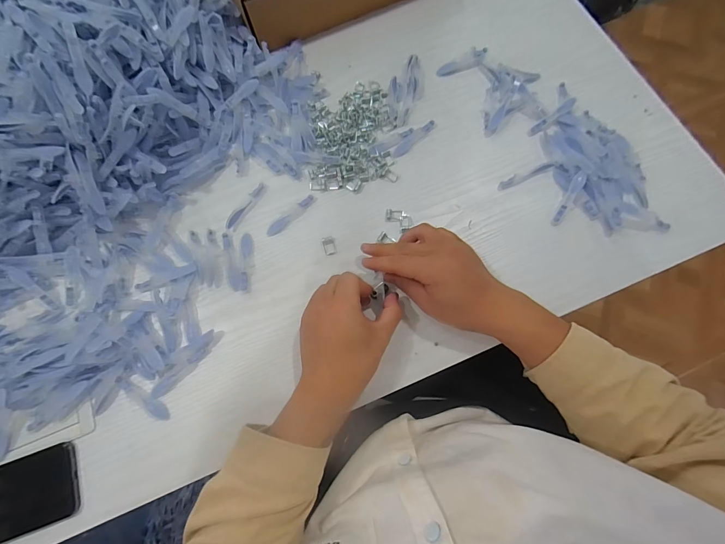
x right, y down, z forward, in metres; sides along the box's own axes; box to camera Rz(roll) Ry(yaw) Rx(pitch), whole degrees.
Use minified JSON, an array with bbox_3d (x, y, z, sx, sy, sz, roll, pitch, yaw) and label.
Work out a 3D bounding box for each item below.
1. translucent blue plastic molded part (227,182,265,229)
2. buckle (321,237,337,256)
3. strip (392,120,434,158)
[{"bbox_3d":[-0.158,-0.090,0.462,0.012,0.006,0.076,31,77,9],"label":"translucent blue plastic molded part"},{"bbox_3d":[-0.043,-0.034,0.444,0.016,0.008,0.026,-14,74,-4],"label":"buckle"},{"bbox_3d":[0.071,-0.187,0.481,0.014,0.004,0.076,43,79,11],"label":"strip"}]

